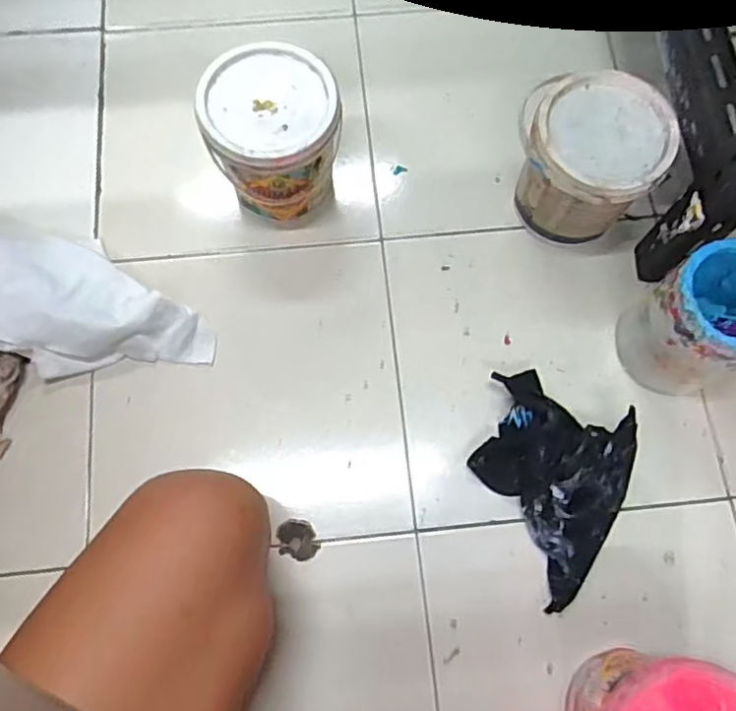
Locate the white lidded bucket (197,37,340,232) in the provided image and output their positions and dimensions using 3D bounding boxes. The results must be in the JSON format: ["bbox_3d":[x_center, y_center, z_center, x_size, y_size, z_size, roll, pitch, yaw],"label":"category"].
[{"bbox_3d":[-0.089,-0.212,0.605,0.117,0.130,0.125,0,74,0],"label":"white lidded bucket"}]

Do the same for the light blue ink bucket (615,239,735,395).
[{"bbox_3d":[0.300,-0.028,0.546,0.095,0.139,0.098,0,74,0],"label":"light blue ink bucket"}]

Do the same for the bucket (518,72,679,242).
[{"bbox_3d":[0.210,-0.183,0.600,0.120,0.126,0.127,0,74,0],"label":"bucket"}]

